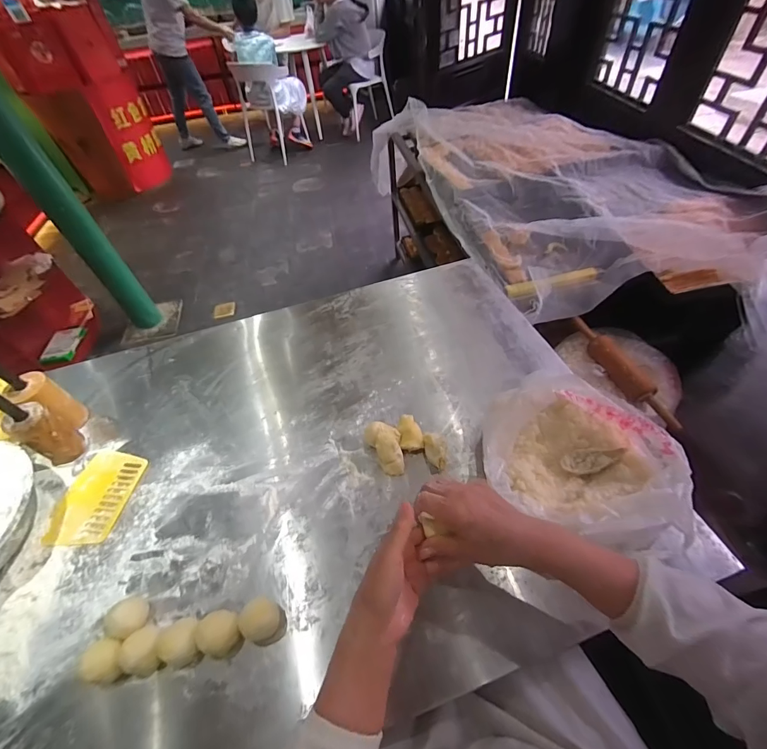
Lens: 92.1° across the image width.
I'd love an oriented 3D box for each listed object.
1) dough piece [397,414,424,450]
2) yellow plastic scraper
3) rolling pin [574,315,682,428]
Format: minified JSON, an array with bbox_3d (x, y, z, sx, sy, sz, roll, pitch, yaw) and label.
[{"bbox_3d":[0.047,0.104,0.654,0.040,0.027,0.066,-7,51,0],"label":"dough piece"},{"bbox_3d":[-0.488,0.208,0.631,0.119,0.005,0.158,4,52,9],"label":"yellow plastic scraper"},{"bbox_3d":[0.537,-0.017,0.840,0.056,0.056,0.318,-16,51,-7],"label":"rolling pin"}]

